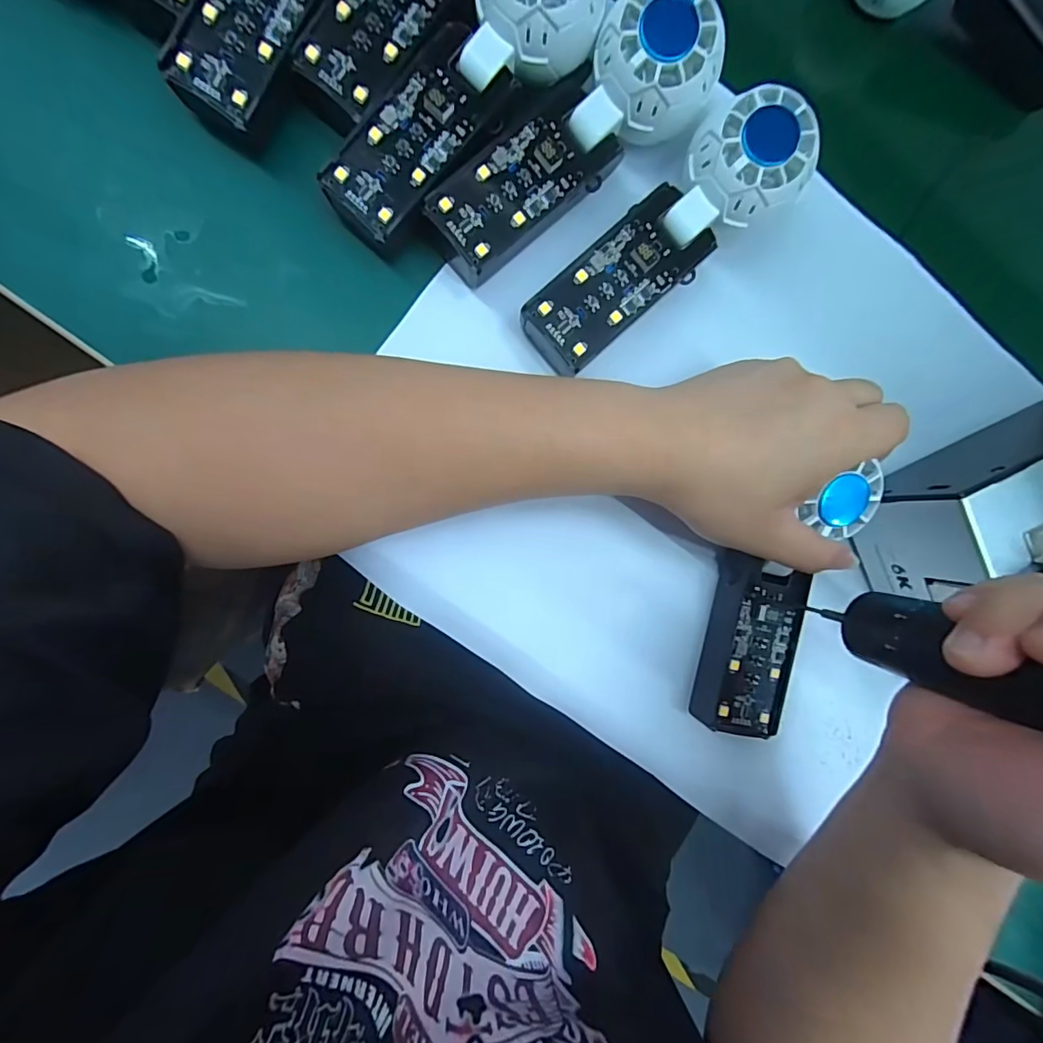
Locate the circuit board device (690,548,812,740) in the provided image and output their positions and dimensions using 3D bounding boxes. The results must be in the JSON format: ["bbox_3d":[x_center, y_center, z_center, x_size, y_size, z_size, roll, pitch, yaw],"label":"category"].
[{"bbox_3d":[0.130,0.071,0.283,0.047,0.020,0.094,12,88,-8],"label":"circuit board device"}]

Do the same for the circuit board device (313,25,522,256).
[{"bbox_3d":[-0.050,-0.195,0.258,0.048,0.025,0.115,39,91,-6],"label":"circuit board device"}]

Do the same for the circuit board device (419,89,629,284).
[{"bbox_3d":[0.001,-0.179,0.267,0.110,0.032,0.048,-45,95,-7],"label":"circuit board device"}]

